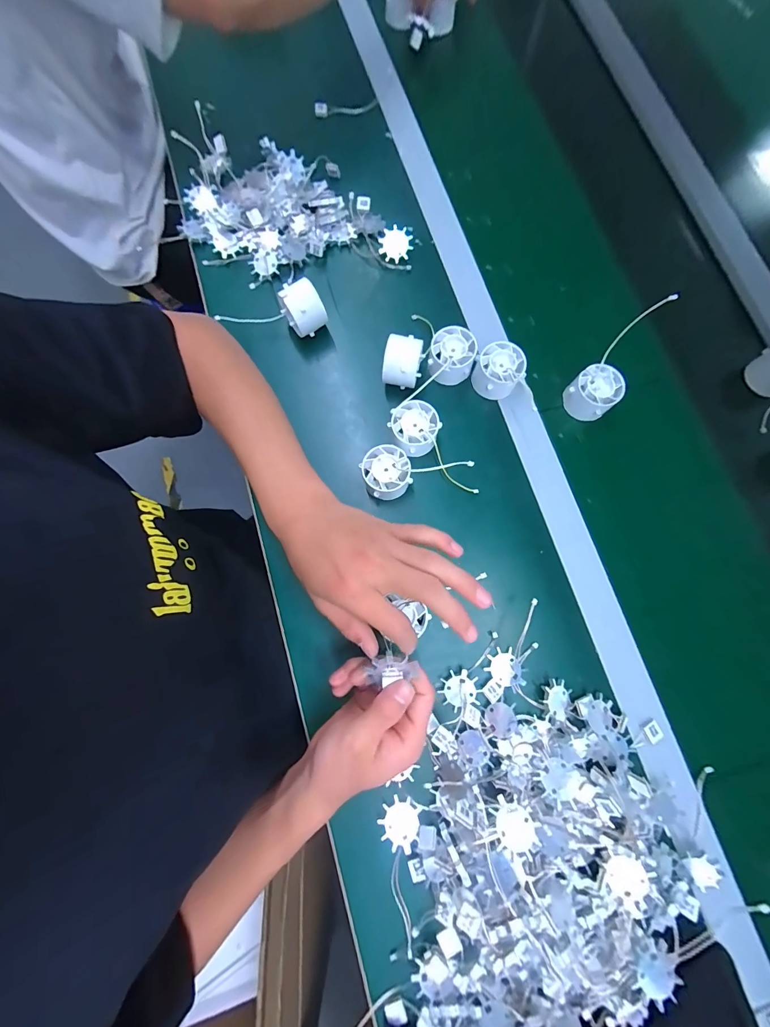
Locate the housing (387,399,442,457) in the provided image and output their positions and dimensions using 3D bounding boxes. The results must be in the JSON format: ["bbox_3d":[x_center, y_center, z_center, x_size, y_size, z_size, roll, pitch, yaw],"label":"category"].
[{"bbox_3d":[0.033,-0.092,0.392,0.048,0.030,0.048,-27,80,-6],"label":"housing"}]

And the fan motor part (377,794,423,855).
[{"bbox_3d":[0.013,0.282,0.331,0.035,0.004,0.039,18,68,15],"label":"fan motor part"}]

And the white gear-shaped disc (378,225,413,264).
[{"bbox_3d":[0.013,-0.335,0.452,0.041,0.010,0.035,1,120,-6],"label":"white gear-shaped disc"}]

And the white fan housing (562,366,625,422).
[{"bbox_3d":[0.234,-0.135,0.406,0.051,0.032,0.047,0,78,-1],"label":"white fan housing"}]

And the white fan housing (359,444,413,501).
[{"bbox_3d":[0.001,-0.042,0.383,0.048,0.034,0.049,-12,79,-3],"label":"white fan housing"}]

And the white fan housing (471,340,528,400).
[{"bbox_3d":[0.127,-0.159,0.407,0.047,0.040,0.049,-6,79,-2],"label":"white fan housing"}]

